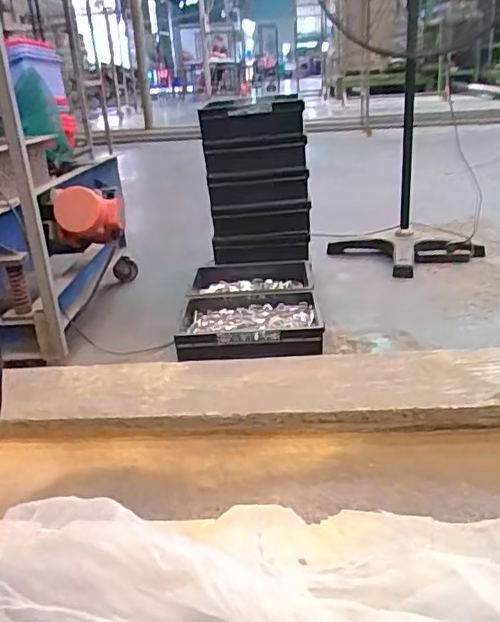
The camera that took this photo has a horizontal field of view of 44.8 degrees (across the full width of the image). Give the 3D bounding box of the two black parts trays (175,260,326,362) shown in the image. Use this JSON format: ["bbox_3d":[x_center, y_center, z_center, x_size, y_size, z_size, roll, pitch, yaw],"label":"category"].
[{"bbox_3d":[-0.001,-0.025,1.589,0.345,0.086,0.639,-4,22,4],"label":"two black parts trays"}]

